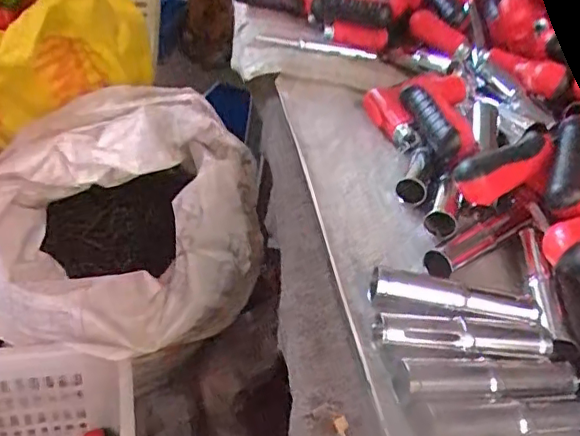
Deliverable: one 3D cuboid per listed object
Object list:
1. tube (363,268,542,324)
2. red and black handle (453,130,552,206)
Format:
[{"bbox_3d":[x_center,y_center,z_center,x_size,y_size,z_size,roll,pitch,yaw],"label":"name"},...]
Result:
[{"bbox_3d":[0.124,0.060,0.430,0.127,0.024,0.030,10,40,-4],"label":"tube"},{"bbox_3d":[0.197,-0.044,0.521,0.124,0.037,0.039,-27,49,-27],"label":"red and black handle"}]

